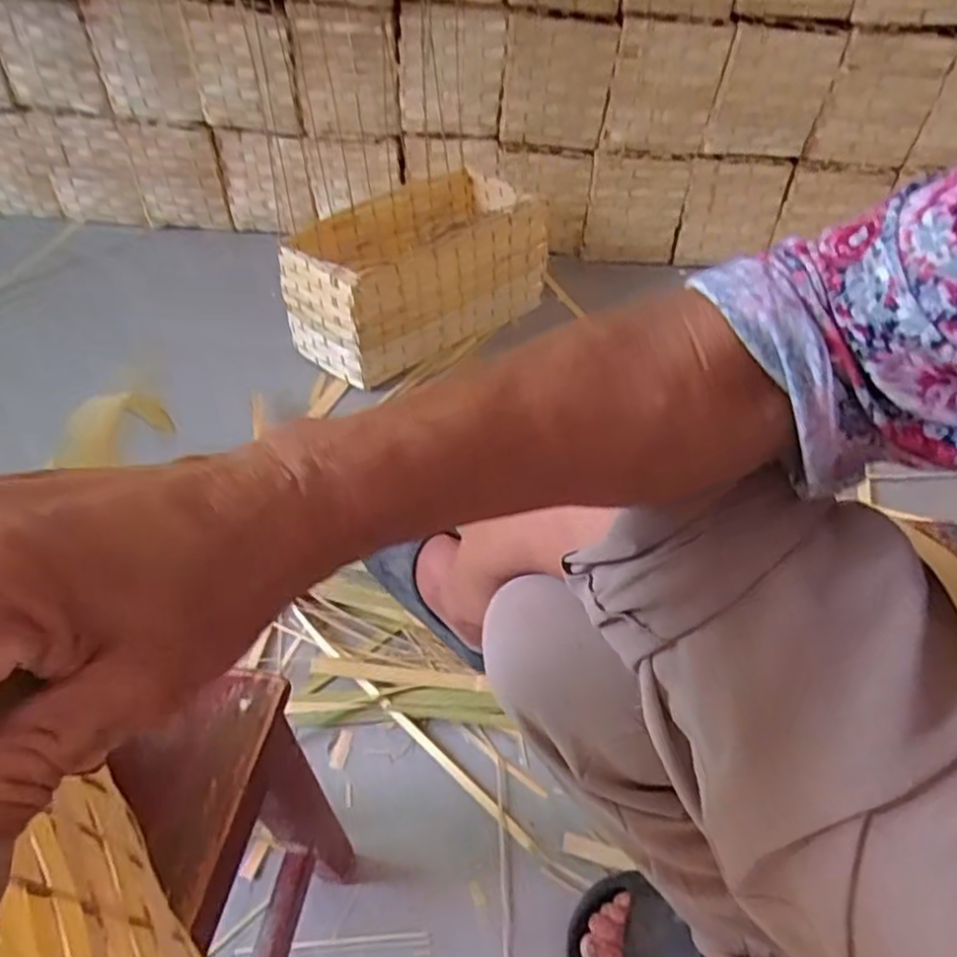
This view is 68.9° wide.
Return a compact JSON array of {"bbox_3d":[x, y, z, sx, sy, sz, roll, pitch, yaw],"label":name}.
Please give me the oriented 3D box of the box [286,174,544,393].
[{"bbox_3d":[-0.107,-0.358,1.183,0.413,0.196,0.234,-30,55,-27],"label":"box"}]

